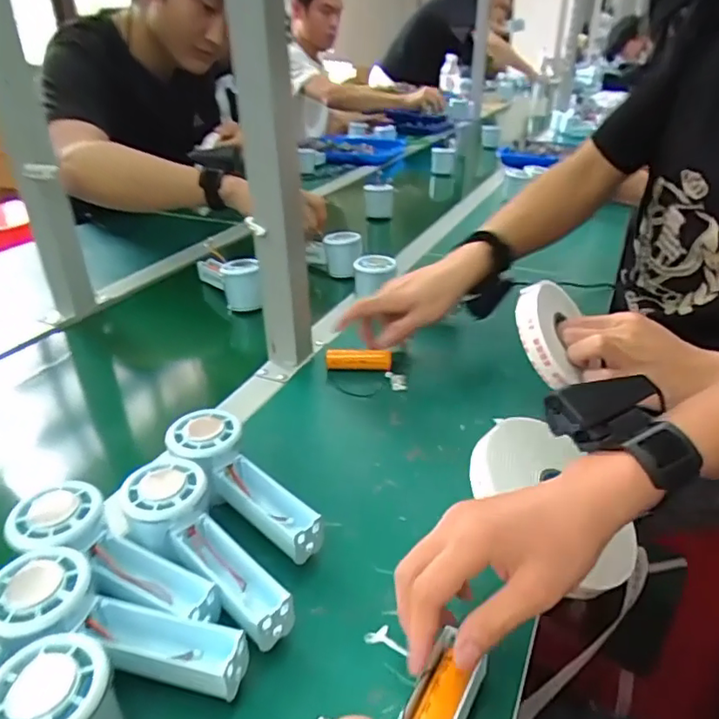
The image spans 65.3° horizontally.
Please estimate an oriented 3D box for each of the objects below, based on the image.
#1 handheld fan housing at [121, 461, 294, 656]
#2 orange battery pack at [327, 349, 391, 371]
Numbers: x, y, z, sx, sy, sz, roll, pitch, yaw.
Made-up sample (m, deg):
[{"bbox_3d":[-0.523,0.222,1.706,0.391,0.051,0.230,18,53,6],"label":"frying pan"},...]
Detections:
[{"bbox_3d":[-0.101,0.125,0.375,0.152,0.041,0.055,34,44,26],"label":"handheld fan housing"},{"bbox_3d":[-0.001,0.002,0.618,0.071,0.024,0.014,3,31,6],"label":"orange battery pack"}]

